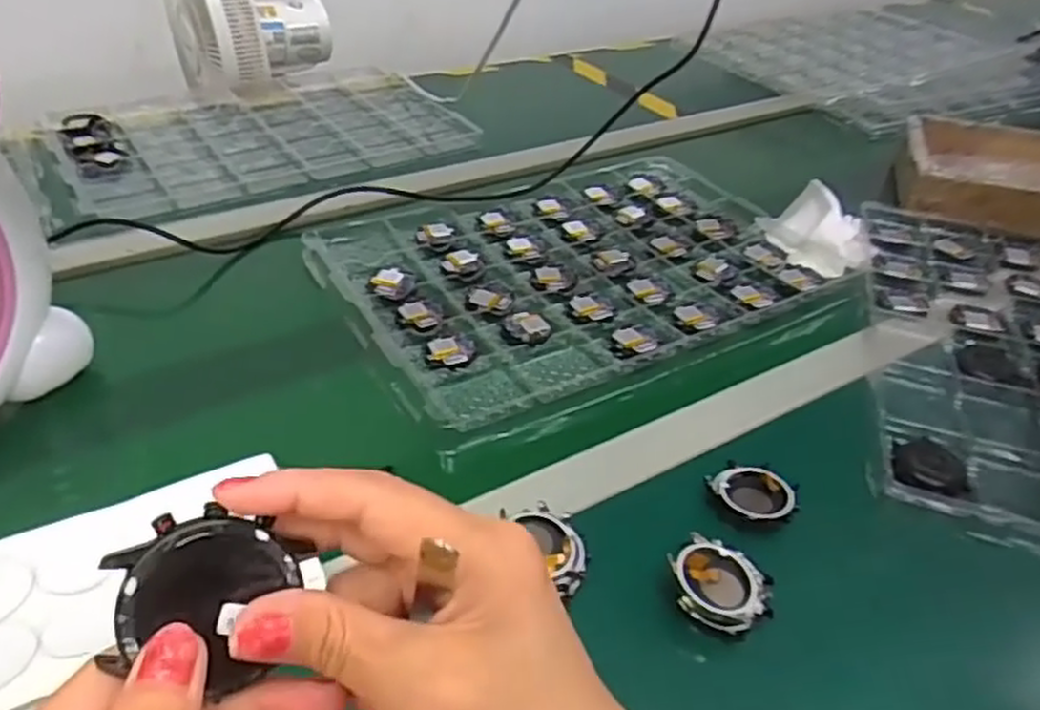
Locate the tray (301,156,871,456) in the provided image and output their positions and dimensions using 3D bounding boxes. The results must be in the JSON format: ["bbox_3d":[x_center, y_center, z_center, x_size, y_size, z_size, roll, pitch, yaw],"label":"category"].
[{"bbox_3d":[0.054,-0.085,0.712,0.438,0.018,0.306,-18,44,-25],"label":"tray"}]

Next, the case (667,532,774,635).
[{"bbox_3d":[0.113,0.130,0.429,0.057,0.022,0.048,12,39,10],"label":"case"}]

